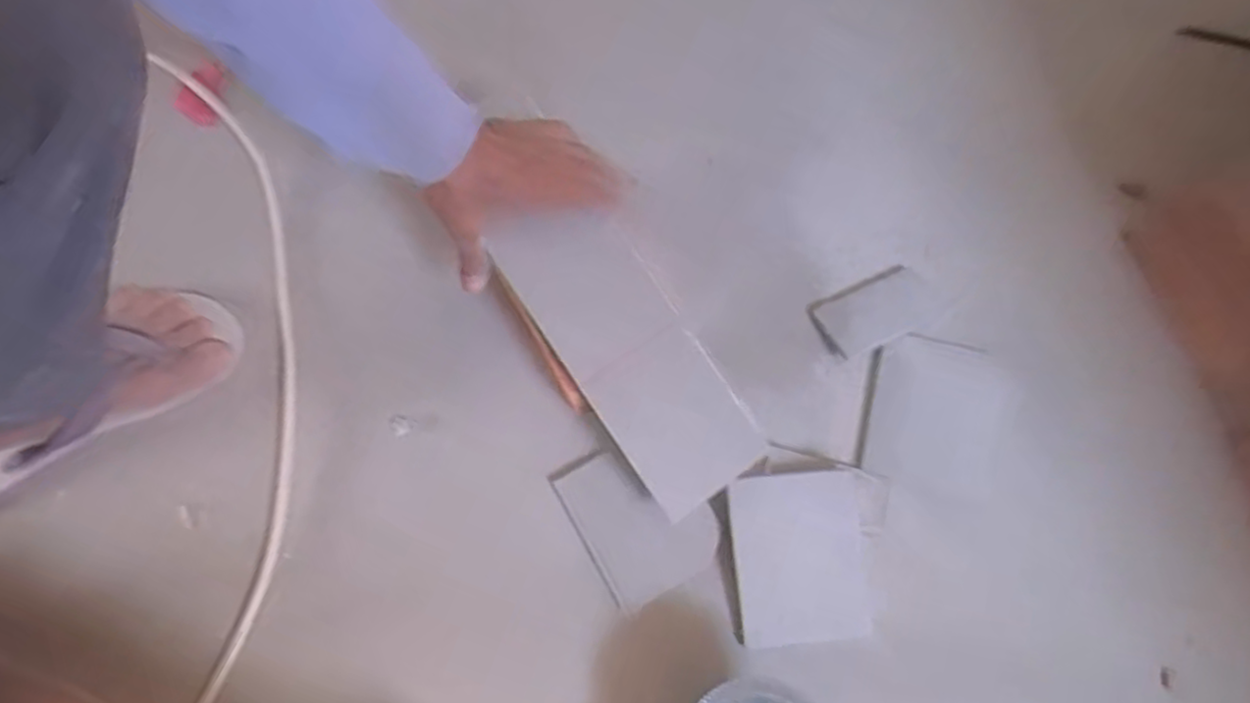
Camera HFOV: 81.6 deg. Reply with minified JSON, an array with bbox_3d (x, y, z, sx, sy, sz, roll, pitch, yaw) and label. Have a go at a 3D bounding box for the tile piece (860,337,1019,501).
[{"bbox_3d":[0.260,0.053,0.592,0.113,0.009,0.124,12,73,3],"label":"tile piece"}]

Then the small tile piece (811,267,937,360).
[{"bbox_3d":[0.215,-0.033,0.614,0.101,0.010,0.054,-23,75,-7],"label":"small tile piece"}]

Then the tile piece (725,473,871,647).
[{"bbox_3d":[0.133,0.156,0.551,0.100,0.010,0.123,-5,87,-6],"label":"tile piece"}]

